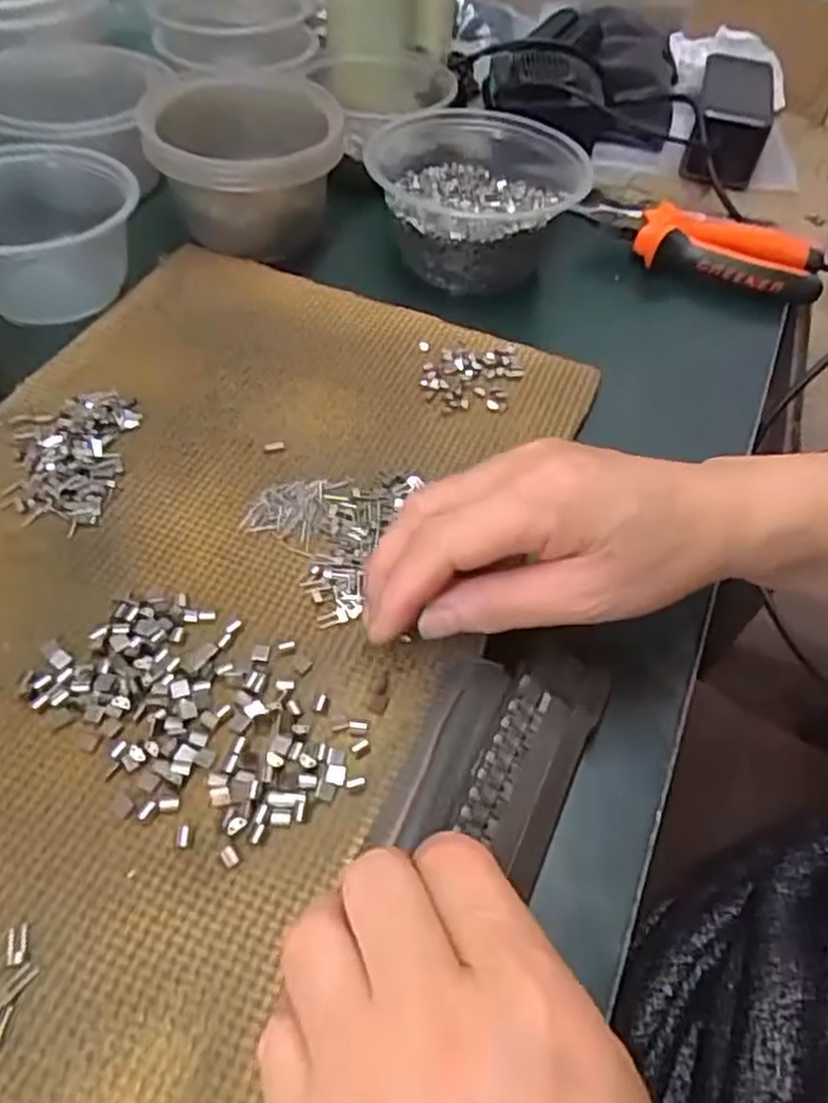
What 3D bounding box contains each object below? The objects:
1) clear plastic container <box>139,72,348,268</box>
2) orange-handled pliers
[{"bbox_3d":[-0.103,-0.237,0.462,0.108,0.068,0.119,1,52,-5],"label":"clear plastic container"},{"bbox_3d":[0.193,-0.214,0.507,0.162,0.020,0.075,21,53,10],"label":"orange-handled pliers"}]

